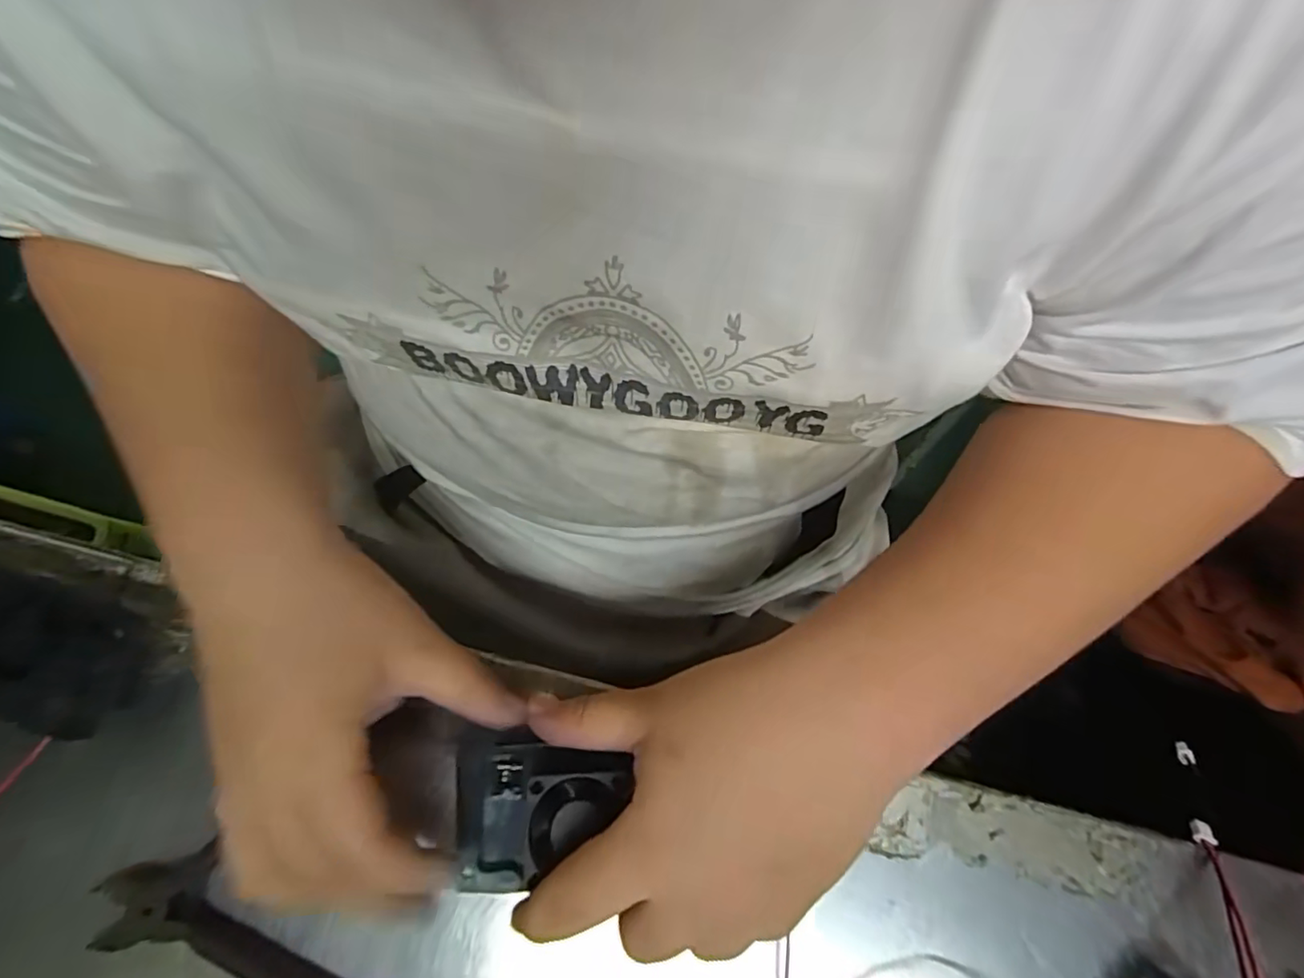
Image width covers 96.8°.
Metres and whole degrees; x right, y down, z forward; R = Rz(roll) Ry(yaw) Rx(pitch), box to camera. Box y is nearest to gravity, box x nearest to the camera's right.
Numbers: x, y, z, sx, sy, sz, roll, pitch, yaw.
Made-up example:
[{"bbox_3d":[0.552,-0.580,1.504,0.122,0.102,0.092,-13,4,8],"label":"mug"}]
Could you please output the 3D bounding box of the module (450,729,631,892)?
[{"bbox_3d":[-0.046,0.128,0.230,0.072,0.023,0.057,0,74,0],"label":"module"}]

